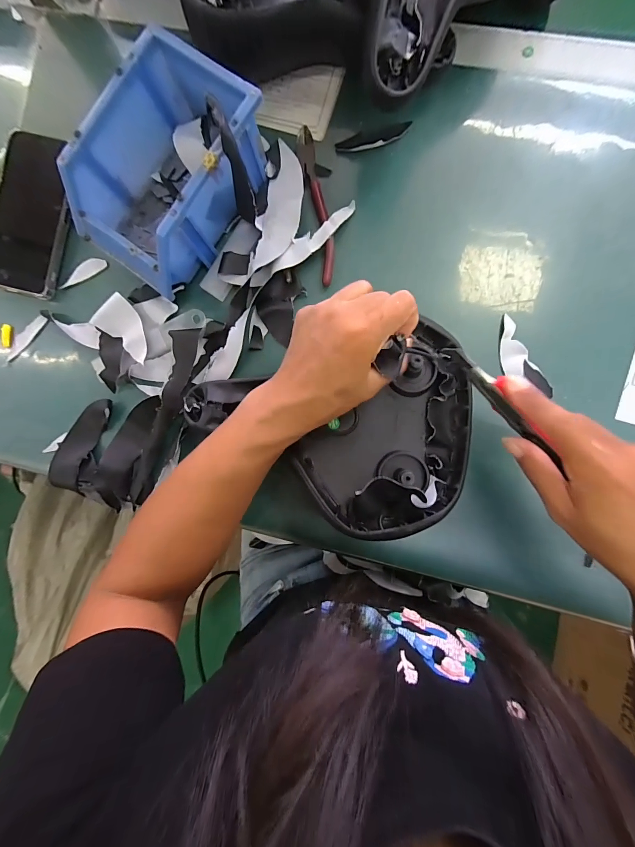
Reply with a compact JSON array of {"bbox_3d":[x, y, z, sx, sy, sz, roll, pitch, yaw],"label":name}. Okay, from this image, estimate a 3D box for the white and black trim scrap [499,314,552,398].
[{"bbox_3d":[0.190,-0.059,0.311,0.027,0.007,0.083,-28,86,4],"label":"white and black trim scrap"}]

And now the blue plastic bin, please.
[{"bbox_3d":[-0.140,-0.227,0.307,0.126,0.074,0.179,34,92,5],"label":"blue plastic bin"}]

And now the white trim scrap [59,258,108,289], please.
[{"bbox_3d":[-0.254,-0.162,0.353,0.057,0.007,0.015,-30,86,4],"label":"white trim scrap"}]

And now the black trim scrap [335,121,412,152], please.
[{"bbox_3d":[0.055,-0.285,0.327,0.072,0.010,0.021,-5,88,5],"label":"black trim scrap"}]

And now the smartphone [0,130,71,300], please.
[{"bbox_3d":[-0.309,-0.223,0.350,0.085,0.014,0.163,18,93,3],"label":"smartphone"}]

